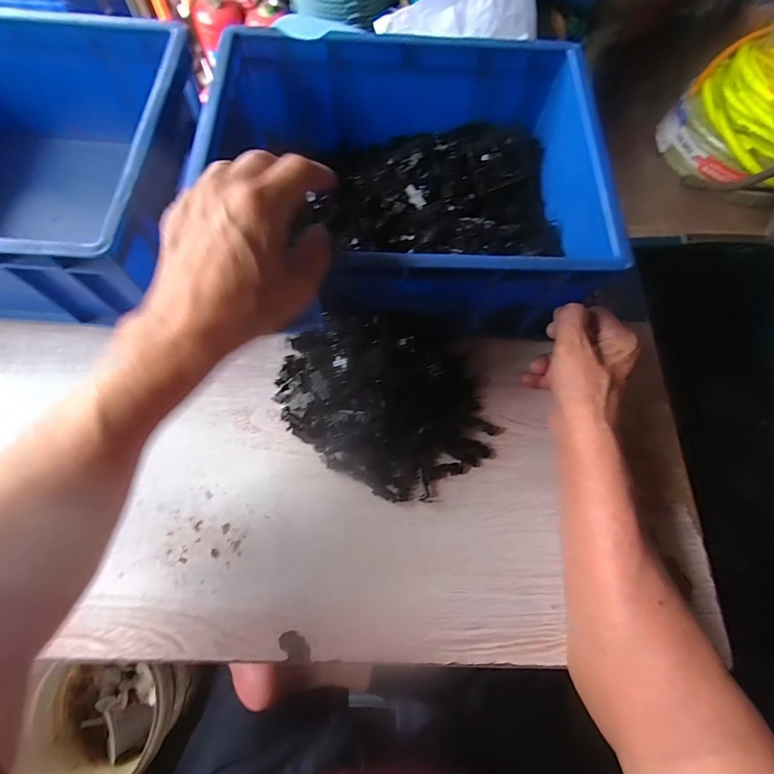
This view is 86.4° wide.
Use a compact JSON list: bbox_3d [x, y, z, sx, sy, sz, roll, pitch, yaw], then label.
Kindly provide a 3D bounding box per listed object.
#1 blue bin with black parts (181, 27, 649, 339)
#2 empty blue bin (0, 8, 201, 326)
[{"bbox_3d":[0.012,-0.195,0.392,0.332,0.110,0.266,2,69,-2],"label":"blue bin with black parts"},{"bbox_3d":[-0.359,-0.203,0.393,0.329,0.137,0.271,5,69,-1],"label":"empty blue bin"}]

